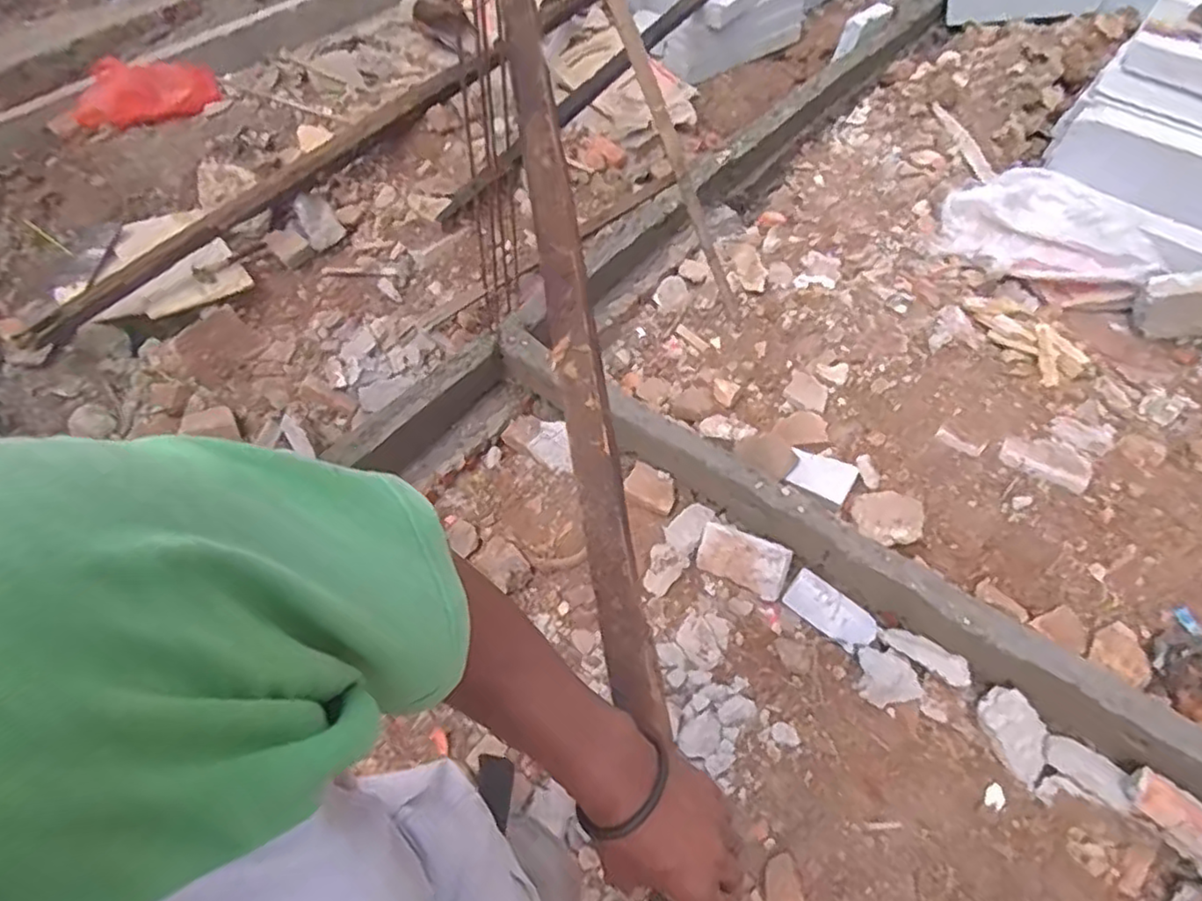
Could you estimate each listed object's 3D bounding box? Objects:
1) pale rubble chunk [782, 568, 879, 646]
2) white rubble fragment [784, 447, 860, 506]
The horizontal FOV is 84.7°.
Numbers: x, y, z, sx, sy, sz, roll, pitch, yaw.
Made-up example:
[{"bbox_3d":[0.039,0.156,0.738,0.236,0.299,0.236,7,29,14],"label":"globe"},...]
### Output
[{"bbox_3d":[0.505,0.352,1.449,0.194,0.033,0.096,33,88,18],"label":"pale rubble chunk"},{"bbox_3d":[0.559,0.063,1.680,0.159,0.031,0.109,27,63,18],"label":"white rubble fragment"}]

